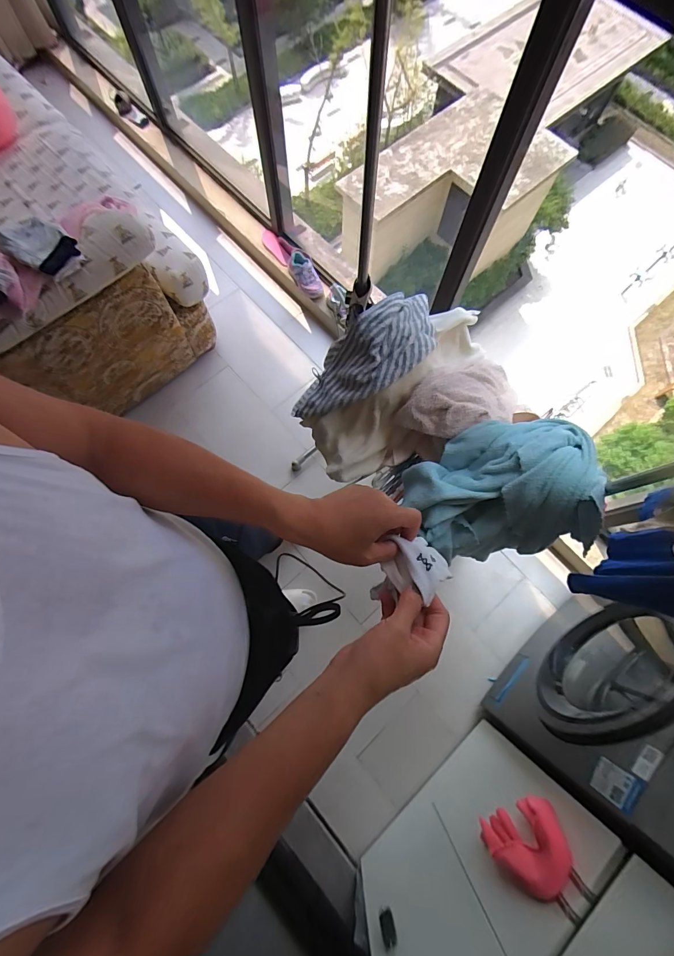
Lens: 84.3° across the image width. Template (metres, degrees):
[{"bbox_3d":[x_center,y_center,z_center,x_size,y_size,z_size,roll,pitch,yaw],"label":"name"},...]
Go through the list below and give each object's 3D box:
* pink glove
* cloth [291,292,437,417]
[{"bbox_3d":[0.420,0.806,0.835,0.055,0.235,0.177,40,78,10],"label":"pink glove"},{"bbox_3d":[0.048,-0.276,0.933,0.416,0.182,0.208,-34,75,26],"label":"cloth"}]

